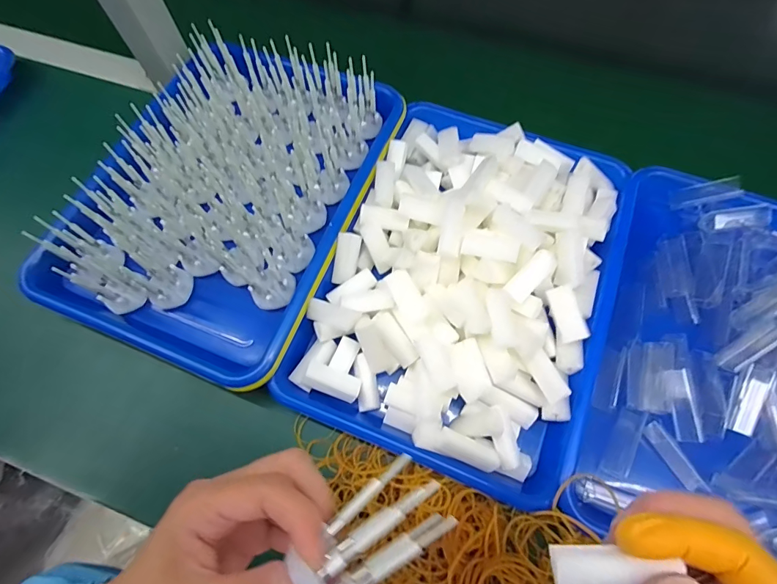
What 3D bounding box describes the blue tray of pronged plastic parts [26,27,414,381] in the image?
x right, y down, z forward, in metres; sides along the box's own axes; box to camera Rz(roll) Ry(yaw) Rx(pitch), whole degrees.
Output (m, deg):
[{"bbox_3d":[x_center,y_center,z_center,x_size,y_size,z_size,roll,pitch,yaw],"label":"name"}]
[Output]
[{"bbox_3d":[-0.147,-0.105,0.382,0.237,0.072,0.335,21,69,9],"label":"blue tray of pronged plastic parts"}]

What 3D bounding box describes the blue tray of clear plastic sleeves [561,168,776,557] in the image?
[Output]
[{"bbox_3d":[0.292,0.062,0.329,0.238,0.046,0.314,21,70,10],"label":"blue tray of clear plastic sleeves"}]

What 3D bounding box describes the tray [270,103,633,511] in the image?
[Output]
[{"bbox_3d":[0.070,-0.018,0.360,0.232,0.052,0.322,20,69,9],"label":"tray"}]

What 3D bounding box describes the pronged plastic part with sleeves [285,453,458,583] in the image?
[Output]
[{"bbox_3d":[-0.007,0.112,0.187,0.070,0.024,0.037,-34,71,-12],"label":"pronged plastic part with sleeves"}]

